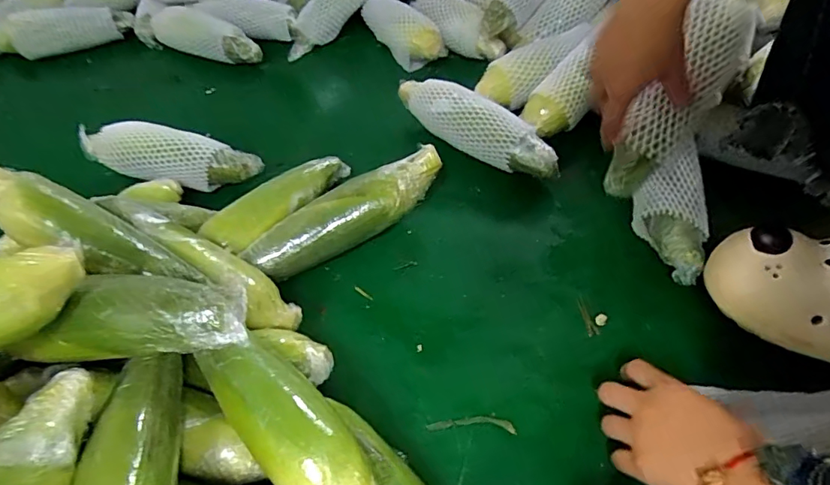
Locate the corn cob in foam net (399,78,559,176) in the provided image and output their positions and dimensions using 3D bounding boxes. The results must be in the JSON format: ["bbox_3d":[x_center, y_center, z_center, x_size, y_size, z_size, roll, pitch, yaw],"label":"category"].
[{"bbox_3d":[0.078,-0.154,0.657,0.253,0.067,0.071,32,61,26],"label":"corn cob in foam net"}]

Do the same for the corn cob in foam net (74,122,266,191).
[{"bbox_3d":[-0.345,-0.122,0.663,0.264,0.054,0.070,12,54,14],"label":"corn cob in foam net"}]

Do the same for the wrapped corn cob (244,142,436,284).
[{"bbox_3d":[-0.079,-0.031,0.576,0.247,0.074,0.063,-27,55,-15],"label":"wrapped corn cob"}]

